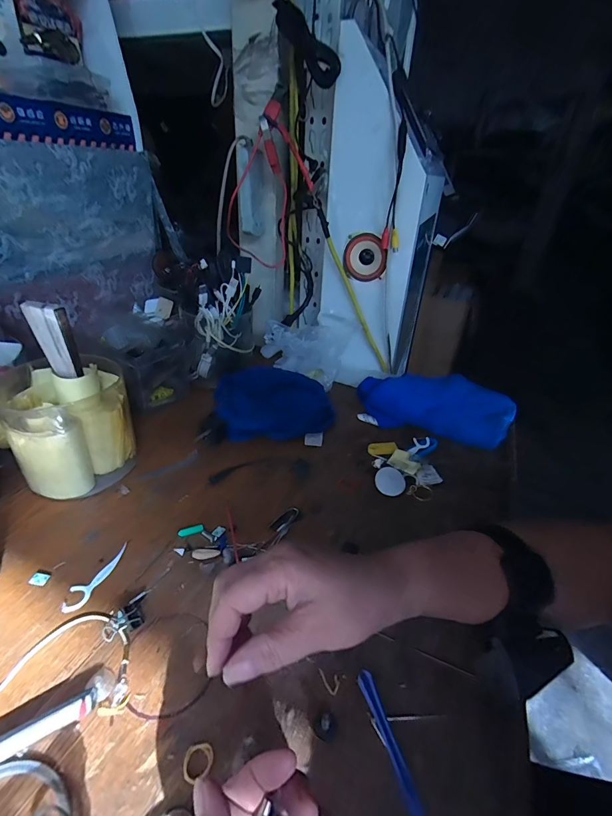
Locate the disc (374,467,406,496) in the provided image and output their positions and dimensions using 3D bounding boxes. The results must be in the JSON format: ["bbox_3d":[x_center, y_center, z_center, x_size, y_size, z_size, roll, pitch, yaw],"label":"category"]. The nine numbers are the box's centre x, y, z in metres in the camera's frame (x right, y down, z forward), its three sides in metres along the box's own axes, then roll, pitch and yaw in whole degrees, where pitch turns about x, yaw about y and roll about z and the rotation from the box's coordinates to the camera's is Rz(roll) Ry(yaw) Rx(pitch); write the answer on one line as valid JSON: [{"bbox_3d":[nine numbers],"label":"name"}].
[{"bbox_3d":[0.105,0.091,0.470,0.037,0.005,0.037,1,54,-1],"label":"disc"}]

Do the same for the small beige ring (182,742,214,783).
[{"bbox_3d":[-0.070,0.229,0.247,0.020,0.006,0.020,-5,34,-12],"label":"small beige ring"}]

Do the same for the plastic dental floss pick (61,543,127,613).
[{"bbox_3d":[-0.195,0.154,0.353,0.021,0.004,0.073,12,34,12],"label":"plastic dental floss pick"}]

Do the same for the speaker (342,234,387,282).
[{"bbox_3d":[0.101,-0.255,0.643,0.075,0.071,0.022,15,33,18],"label":"speaker"}]

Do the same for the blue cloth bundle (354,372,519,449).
[{"bbox_3d":[0.198,-0.003,0.578,0.230,0.049,0.103,12,34,13],"label":"blue cloth bundle"}]

